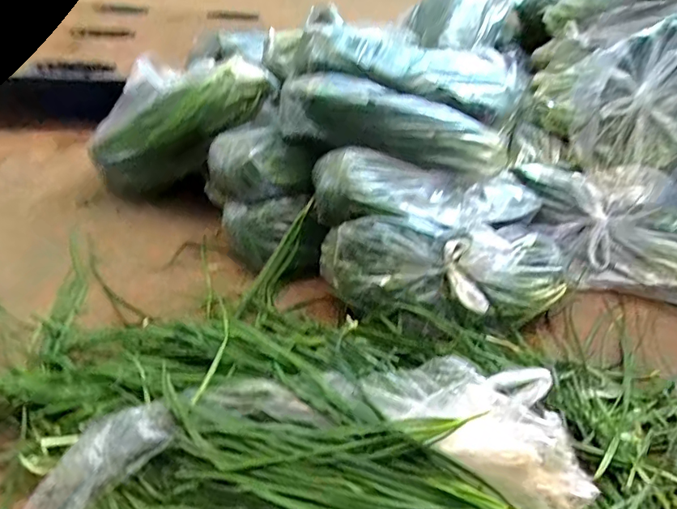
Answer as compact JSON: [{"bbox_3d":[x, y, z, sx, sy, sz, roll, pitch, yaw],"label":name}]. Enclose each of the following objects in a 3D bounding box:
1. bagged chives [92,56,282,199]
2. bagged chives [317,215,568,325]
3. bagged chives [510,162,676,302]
[{"bbox_3d":[-0.347,-0.285,1.003,0.426,0.217,0.154,-25,37,11],"label":"bagged chives"},{"bbox_3d":[0.207,0.020,0.834,0.456,0.125,0.188,-1,38,-8],"label":"bagged chives"},{"bbox_3d":[0.581,-0.060,1.024,0.425,0.161,0.252,33,46,32],"label":"bagged chives"}]

